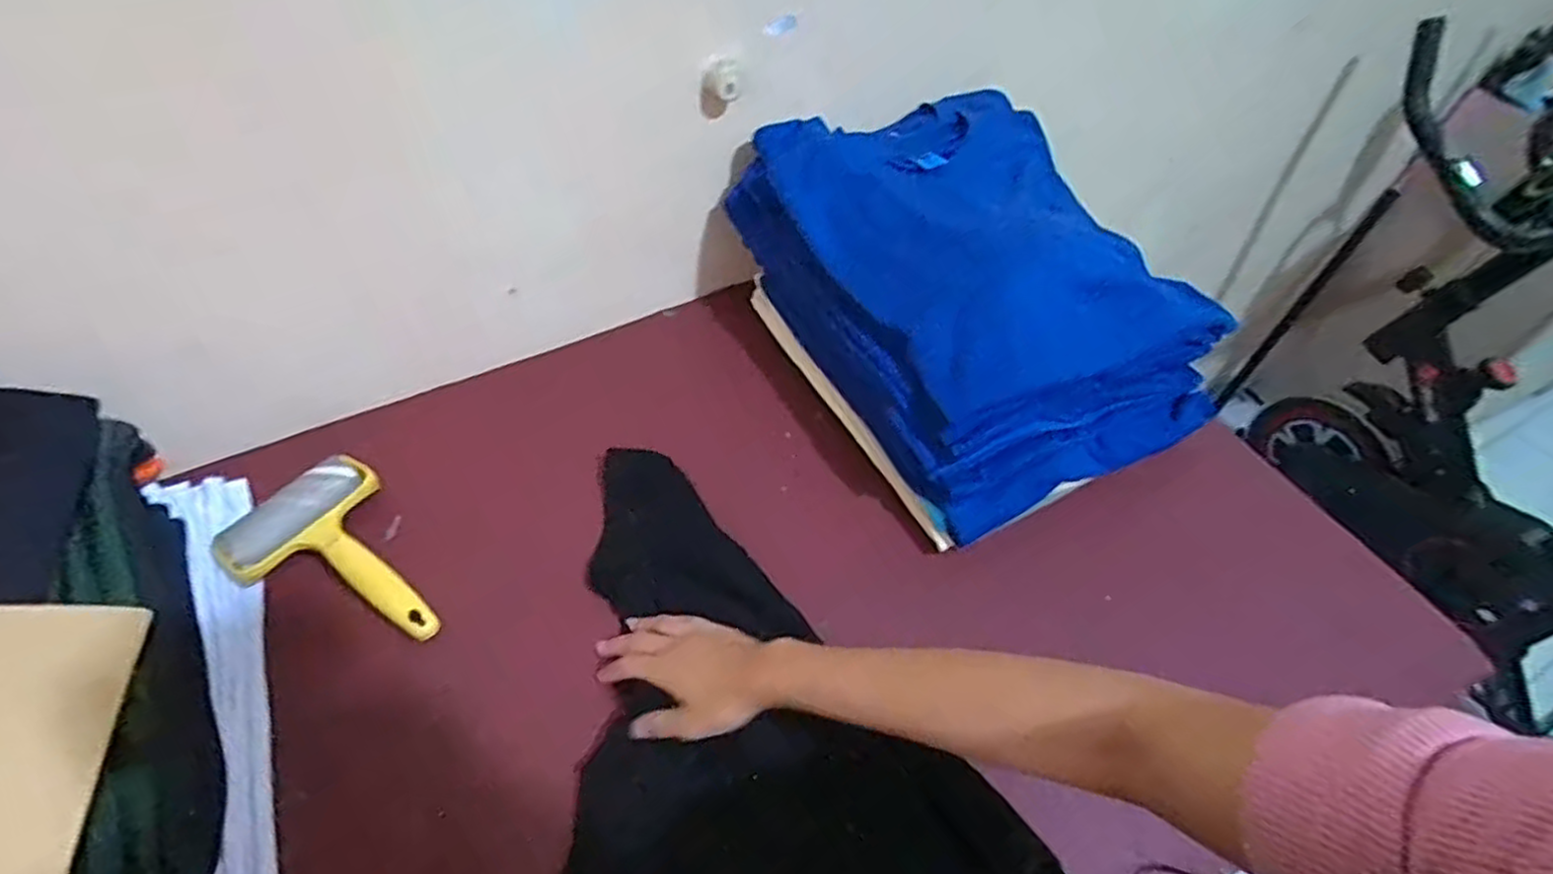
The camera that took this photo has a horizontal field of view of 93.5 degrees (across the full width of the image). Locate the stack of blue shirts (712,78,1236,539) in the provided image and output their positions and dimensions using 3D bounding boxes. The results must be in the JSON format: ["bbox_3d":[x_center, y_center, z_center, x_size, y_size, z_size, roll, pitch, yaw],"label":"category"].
[{"bbox_3d":[0.165,-0.135,0.639,0.269,0.132,0.362,-22,56,-17],"label":"stack of blue shirts"}]

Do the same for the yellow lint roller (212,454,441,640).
[{"bbox_3d":[-0.329,0.095,0.552,0.176,0.044,0.116,37,60,24],"label":"yellow lint roller"}]

